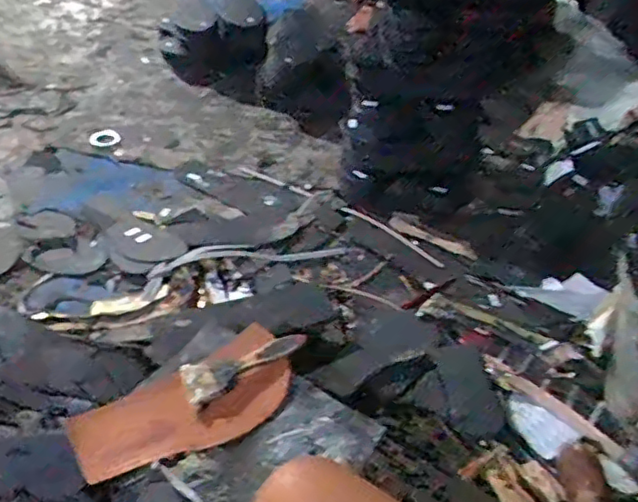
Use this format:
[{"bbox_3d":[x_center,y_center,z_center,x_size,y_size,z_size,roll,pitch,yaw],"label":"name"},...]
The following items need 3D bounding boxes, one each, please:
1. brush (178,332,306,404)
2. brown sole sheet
[{"bbox_3d":[-0.084,0.126,0.719,0.142,0.019,0.043,-24,49,-8],"label":"brush"},{"bbox_3d":[-0.147,0.170,0.700,0.241,0.036,0.110,-20,50,-26],"label":"brown sole sheet"}]

